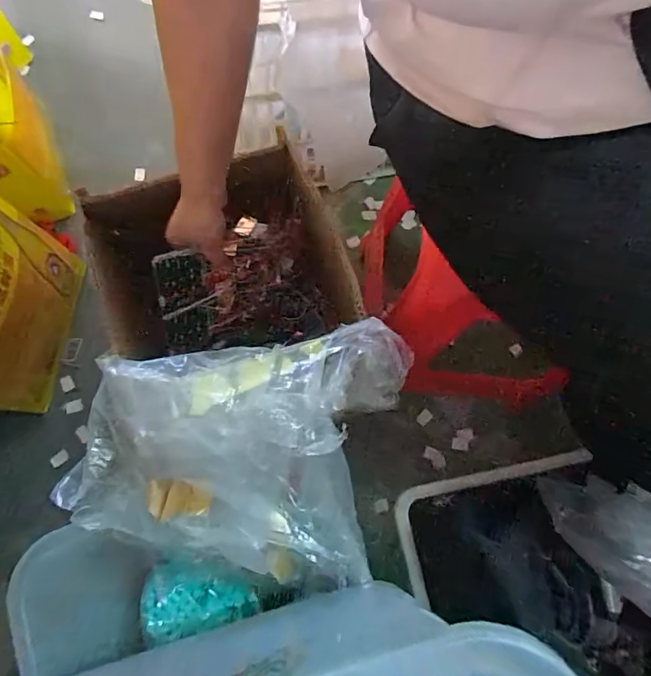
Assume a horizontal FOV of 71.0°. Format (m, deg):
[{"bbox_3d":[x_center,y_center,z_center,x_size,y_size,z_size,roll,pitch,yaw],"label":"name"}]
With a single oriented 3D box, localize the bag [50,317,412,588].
[{"bbox_3d":[-0.103,0.102,0.498,0.349,0.102,0.275,11,73,2],"label":"bag"}]

